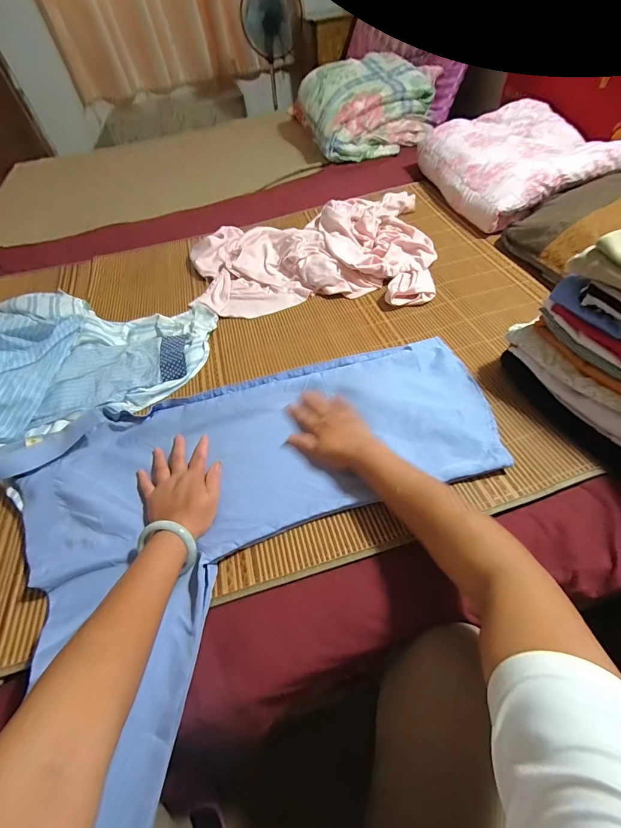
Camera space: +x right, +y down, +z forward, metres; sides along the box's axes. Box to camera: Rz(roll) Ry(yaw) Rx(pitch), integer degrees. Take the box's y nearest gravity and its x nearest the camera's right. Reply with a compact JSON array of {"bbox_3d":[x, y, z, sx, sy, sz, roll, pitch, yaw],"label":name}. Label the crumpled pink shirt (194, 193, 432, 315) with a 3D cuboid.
[{"bbox_3d":[0.003,-0.405,0.849,0.565,0.052,0.415,-6,51,2],"label":"crumpled pink shirt"}]

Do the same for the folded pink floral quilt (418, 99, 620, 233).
[{"bbox_3d":[0.523,-0.677,0.923,0.333,0.143,0.418,-14,53,-4],"label":"folded pink floral quilt"}]

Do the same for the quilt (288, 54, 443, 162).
[{"bbox_3d":[0.190,-1.066,1.219,0.430,0.228,0.315,-15,53,-4],"label":"quilt"}]

